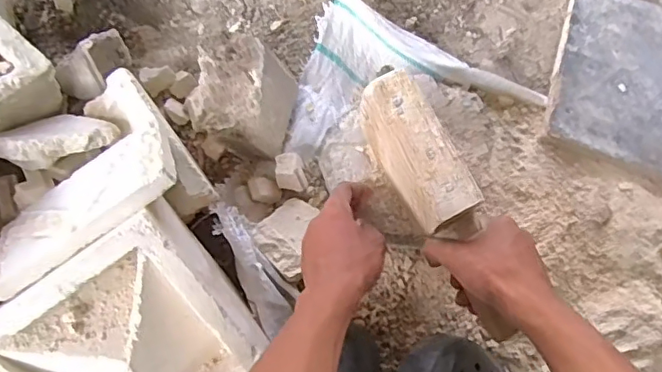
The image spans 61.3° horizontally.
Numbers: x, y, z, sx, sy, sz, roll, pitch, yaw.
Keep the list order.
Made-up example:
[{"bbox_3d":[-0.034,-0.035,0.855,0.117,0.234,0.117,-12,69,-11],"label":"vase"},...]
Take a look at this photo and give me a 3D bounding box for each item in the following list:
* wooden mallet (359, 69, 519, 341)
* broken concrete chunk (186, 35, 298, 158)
[{"bbox_3d":[0.099,0.017,0.496,0.058,0.045,0.249,-27,88,-6],"label":"wooden mallet"},{"bbox_3d":[-0.096,-0.098,0.623,0.101,0.074,0.111,15,77,3],"label":"broken concrete chunk"}]

